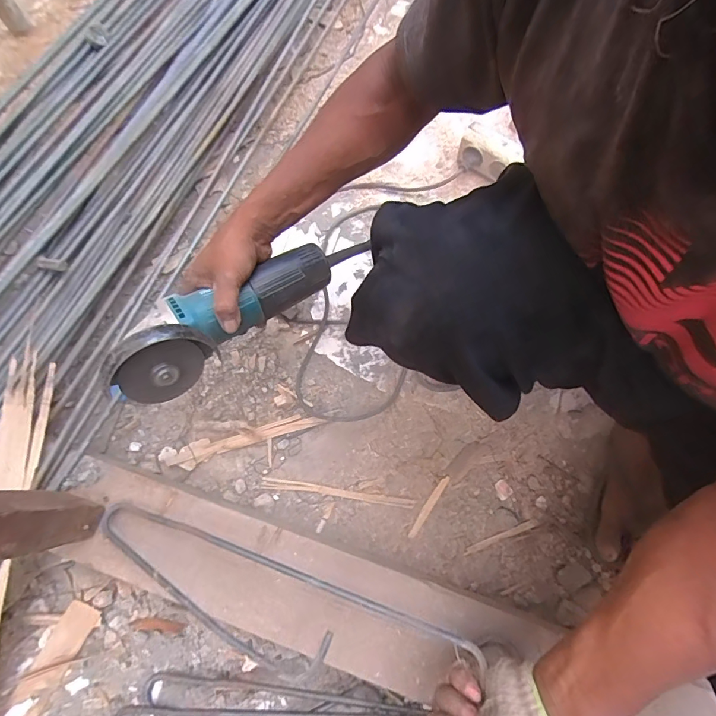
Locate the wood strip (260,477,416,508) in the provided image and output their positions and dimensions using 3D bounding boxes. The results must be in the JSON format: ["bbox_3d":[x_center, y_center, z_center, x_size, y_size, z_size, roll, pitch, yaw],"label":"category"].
[{"bbox_3d":[-0.030,0.190,0.591,0.214,0.005,0.015,8,71,2],"label":"wood strip"}]

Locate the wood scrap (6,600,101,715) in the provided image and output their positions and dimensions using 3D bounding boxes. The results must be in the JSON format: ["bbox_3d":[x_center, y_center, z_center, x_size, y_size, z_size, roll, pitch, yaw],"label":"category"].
[{"bbox_3d":[-0.389,0.391,0.517,0.044,0.012,0.177,28,73,9],"label":"wood scrap"}]

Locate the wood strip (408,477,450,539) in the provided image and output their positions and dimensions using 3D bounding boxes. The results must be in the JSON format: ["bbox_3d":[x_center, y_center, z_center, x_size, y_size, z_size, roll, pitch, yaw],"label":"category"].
[{"bbox_3d":[0.098,0.204,0.576,0.011,0.004,0.095,34,74,11],"label":"wood strip"}]

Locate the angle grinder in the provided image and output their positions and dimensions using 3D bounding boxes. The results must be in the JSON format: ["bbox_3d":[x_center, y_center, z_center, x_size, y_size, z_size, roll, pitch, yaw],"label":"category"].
[{"bbox_3d":[-0.147,-0.058,0.460,0.260,0.089,0.073,-39,75,-24],"label":"angle grinder"}]

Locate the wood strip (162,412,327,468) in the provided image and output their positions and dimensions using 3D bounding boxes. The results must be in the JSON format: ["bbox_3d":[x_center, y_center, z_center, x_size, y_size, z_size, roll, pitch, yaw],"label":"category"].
[{"bbox_3d":[-0.166,0.116,0.610,0.225,0.008,0.029,-16,72,-6],"label":"wood strip"}]

